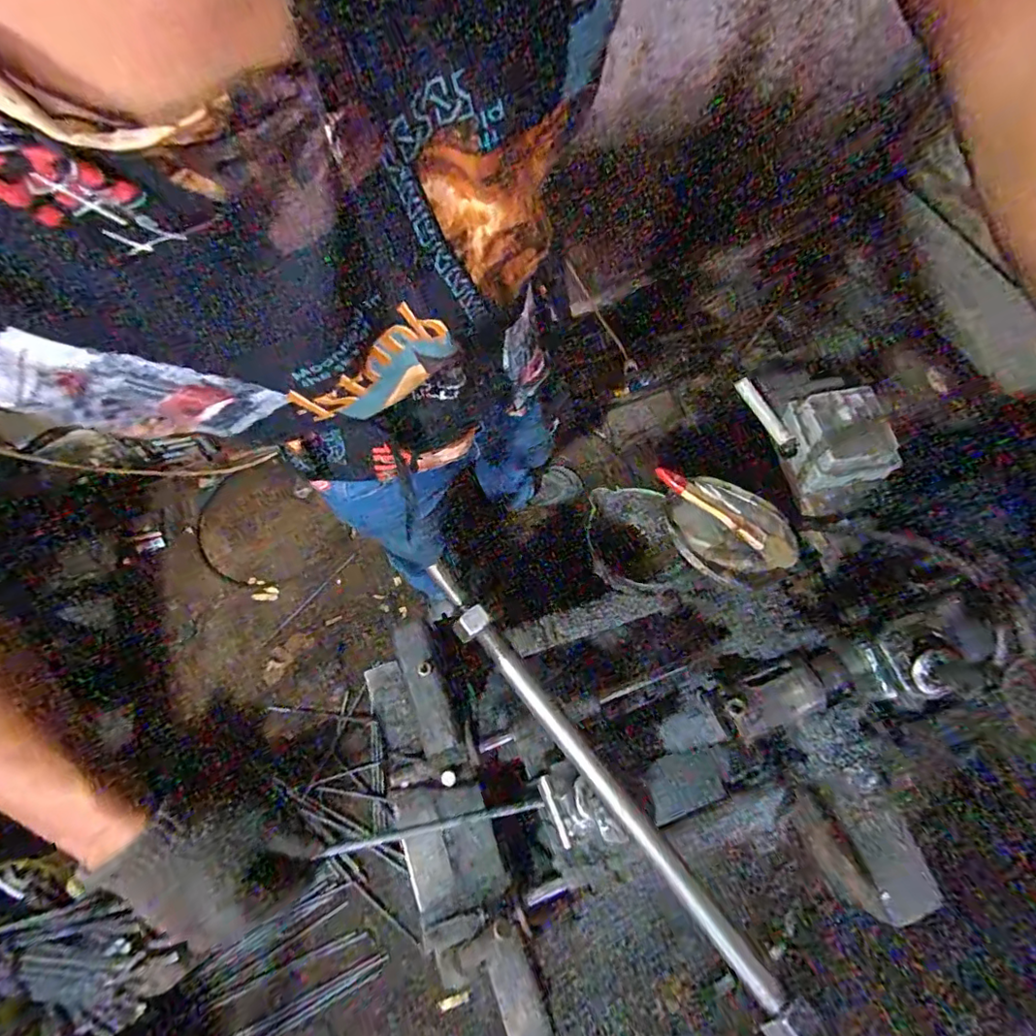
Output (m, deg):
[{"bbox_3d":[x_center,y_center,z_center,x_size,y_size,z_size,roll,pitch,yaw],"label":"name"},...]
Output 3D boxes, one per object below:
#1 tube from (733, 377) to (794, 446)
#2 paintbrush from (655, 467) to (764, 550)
[{"bbox_3d":[0.343,-0.150,0.754,0.017,0.019,0.108,-32,83,-13],"label":"tube"},{"bbox_3d":[0.217,-0.015,0.608,0.141,0.017,0.016,37,72,16],"label":"paintbrush"}]

